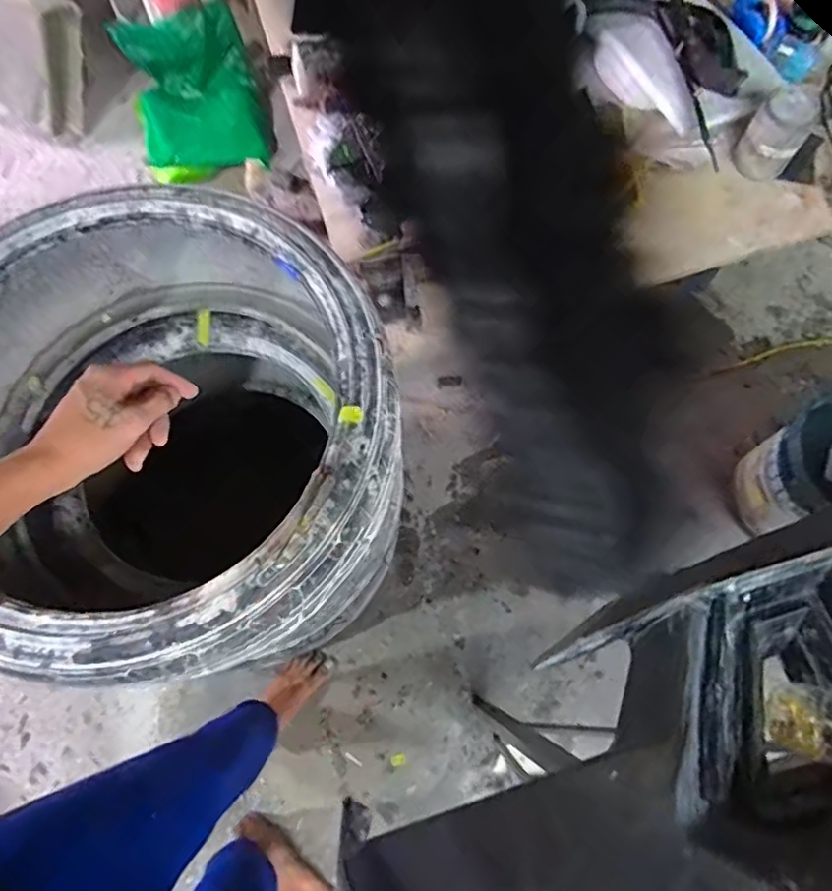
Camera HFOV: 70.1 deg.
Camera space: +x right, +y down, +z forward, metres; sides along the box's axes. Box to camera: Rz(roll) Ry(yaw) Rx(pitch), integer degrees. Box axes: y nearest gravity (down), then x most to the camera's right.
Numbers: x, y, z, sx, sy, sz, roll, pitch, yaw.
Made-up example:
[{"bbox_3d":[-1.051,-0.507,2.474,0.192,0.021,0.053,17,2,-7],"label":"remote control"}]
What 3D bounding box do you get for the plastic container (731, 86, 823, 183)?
[{"bbox_3d":[0.707,-0.613,1.155,0.106,0.149,0.084,34,74,11],"label":"plastic container"}]

